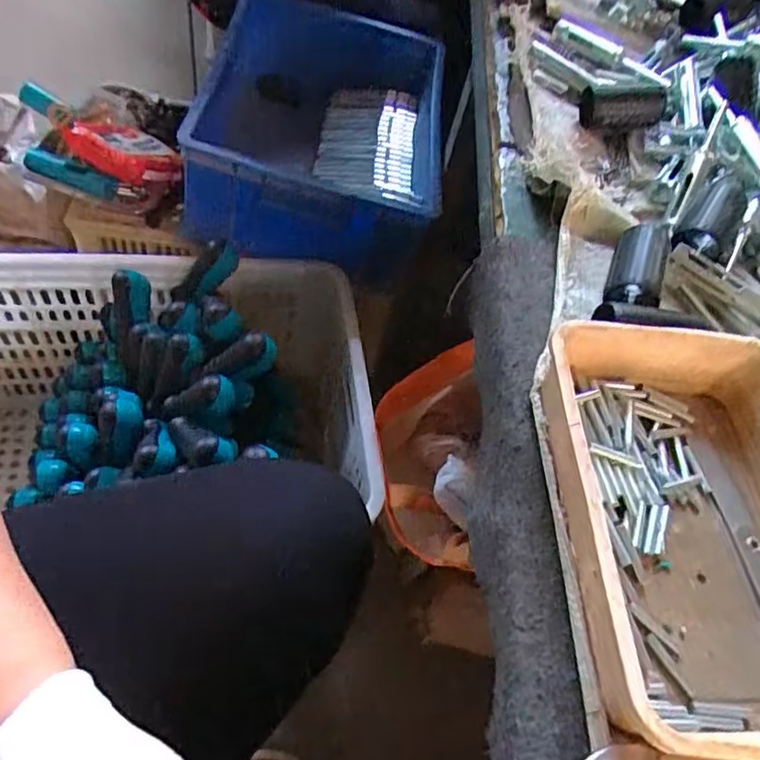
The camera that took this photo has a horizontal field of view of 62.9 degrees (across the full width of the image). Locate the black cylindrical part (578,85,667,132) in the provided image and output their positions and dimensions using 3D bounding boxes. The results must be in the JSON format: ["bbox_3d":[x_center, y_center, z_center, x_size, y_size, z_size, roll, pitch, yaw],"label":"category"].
[{"bbox_3d":[0.199,-0.220,0.511,0.066,0.026,0.030,4,55,-8],"label":"black cylindrical part"}]

